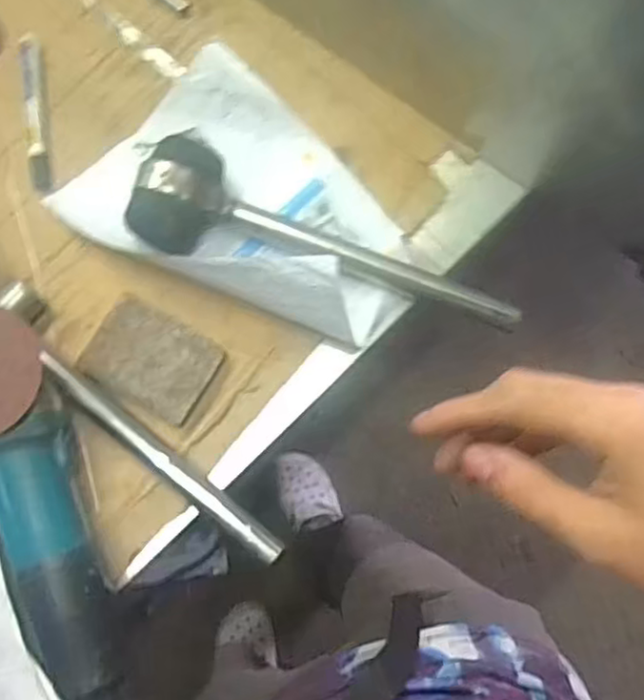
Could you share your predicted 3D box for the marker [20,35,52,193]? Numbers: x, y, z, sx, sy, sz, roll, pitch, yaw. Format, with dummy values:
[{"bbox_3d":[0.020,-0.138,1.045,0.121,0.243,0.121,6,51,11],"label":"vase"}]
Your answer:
[{"bbox_3d":[-0.249,-0.207,0.587,0.017,0.011,0.140,-7,82,-4],"label":"marker"}]

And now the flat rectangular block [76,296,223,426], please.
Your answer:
[{"bbox_3d":[-0.138,0.007,0.550,0.098,0.008,0.072,32,74,-3],"label":"flat rectangular block"}]

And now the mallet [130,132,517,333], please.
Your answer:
[{"bbox_3d":[0.008,-0.085,0.582,0.336,0.050,0.087,17,69,-10],"label":"mallet"}]

